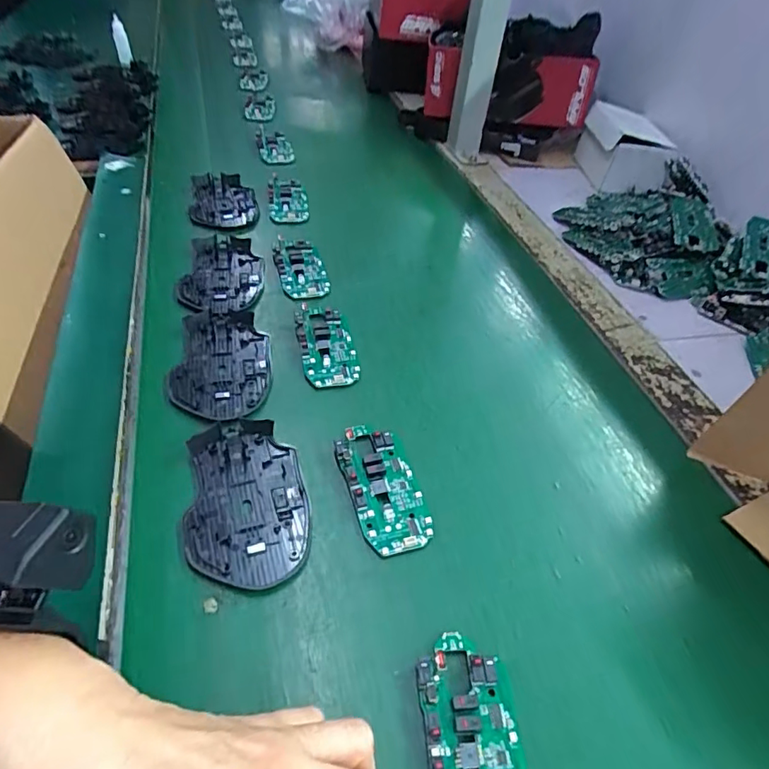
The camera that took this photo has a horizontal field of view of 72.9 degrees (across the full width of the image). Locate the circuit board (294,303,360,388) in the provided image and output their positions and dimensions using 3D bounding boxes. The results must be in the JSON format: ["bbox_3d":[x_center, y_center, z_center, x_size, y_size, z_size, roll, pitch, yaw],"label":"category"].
[{"bbox_3d":[-0.050,-0.037,0.444,0.046,0.012,0.095,-8,48,-13],"label":"circuit board"}]

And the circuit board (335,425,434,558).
[{"bbox_3d":[-0.001,0.065,0.343,0.044,0.010,0.093,-12,49,-17],"label":"circuit board"}]

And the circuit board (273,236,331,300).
[{"bbox_3d":[-0.082,-0.117,0.515,0.046,0.014,0.083,-12,49,-17],"label":"circuit board"}]

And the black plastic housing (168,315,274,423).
[{"bbox_3d":[-0.129,-0.018,0.416,0.073,0.006,0.113,1,46,-5],"label":"black plastic housing"}]

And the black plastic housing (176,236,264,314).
[{"bbox_3d":[-0.154,-0.106,0.496,0.069,0.012,0.113,3,46,-3],"label":"black plastic housing"}]

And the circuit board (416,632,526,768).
[{"bbox_3d":[0.043,0.171,0.247,0.045,0.009,0.097,-1,46,-7],"label":"circuit board"}]

